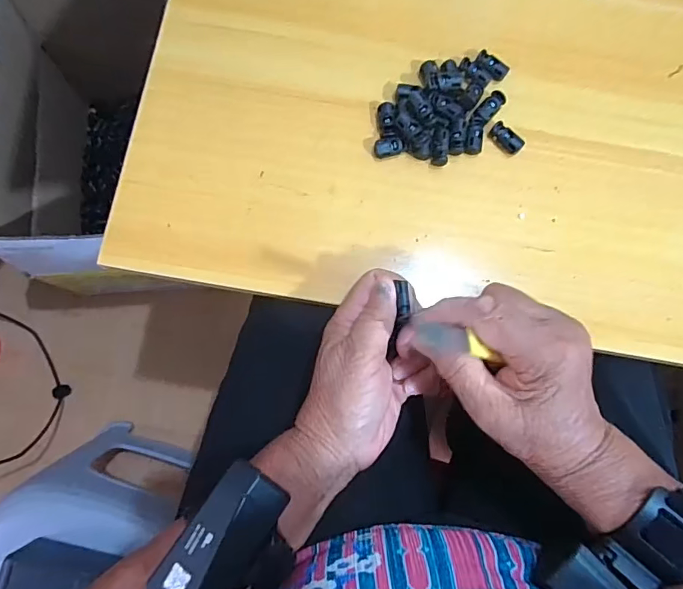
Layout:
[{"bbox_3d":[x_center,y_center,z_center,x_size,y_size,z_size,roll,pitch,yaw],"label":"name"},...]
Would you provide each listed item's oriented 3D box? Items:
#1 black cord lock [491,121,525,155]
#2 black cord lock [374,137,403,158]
[{"bbox_3d":[0.128,-0.121,0.365,0.028,0.007,0.014,41,80,5],"label":"black cord lock"},{"bbox_3d":[0.036,-0.112,0.360,0.020,0.010,0.013,-14,81,-5],"label":"black cord lock"}]

